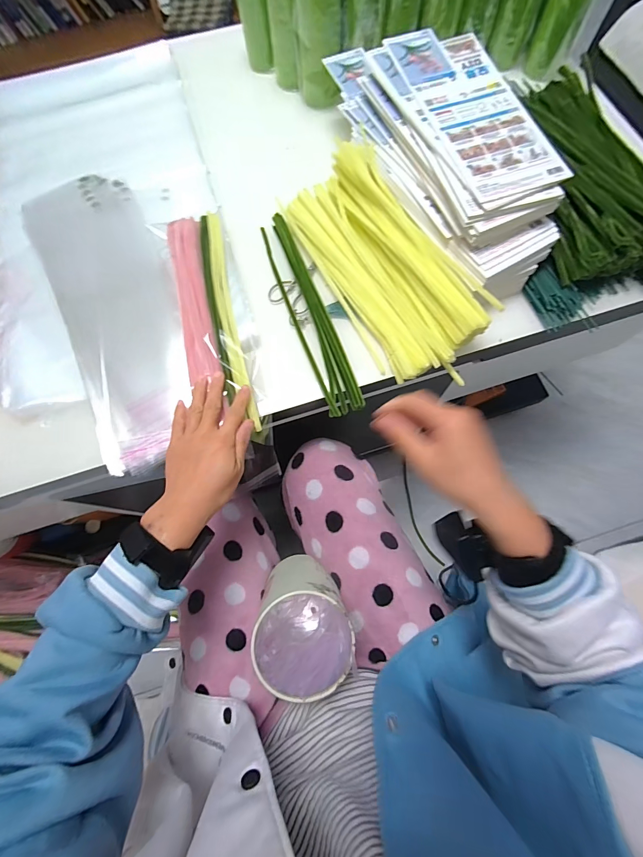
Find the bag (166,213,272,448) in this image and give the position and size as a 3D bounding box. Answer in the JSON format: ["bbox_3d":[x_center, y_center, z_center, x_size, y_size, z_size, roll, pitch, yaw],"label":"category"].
[{"bbox_3d":[-0.126,-0.128,0.438,0.082,0.016,0.309,-8,75,-19],"label":"bag"}]

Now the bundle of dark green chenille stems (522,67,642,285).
[{"bbox_3d":[0.350,-0.327,0.463,0.157,0.058,0.291,-7,73,0],"label":"bundle of dark green chenille stems"}]

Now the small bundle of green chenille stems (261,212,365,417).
[{"bbox_3d":[-0.021,-0.154,0.450,0.041,0.015,0.295,-20,73,-4],"label":"small bundle of green chenille stems"}]

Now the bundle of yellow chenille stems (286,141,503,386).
[{"bbox_3d":[0.078,-0.202,0.442,0.133,0.055,0.322,-27,74,-6],"label":"bundle of yellow chenille stems"}]

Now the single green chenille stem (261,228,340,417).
[{"bbox_3d":[-0.036,-0.149,0.457,0.012,0.006,0.298,-20,73,-4],"label":"single green chenille stem"}]

